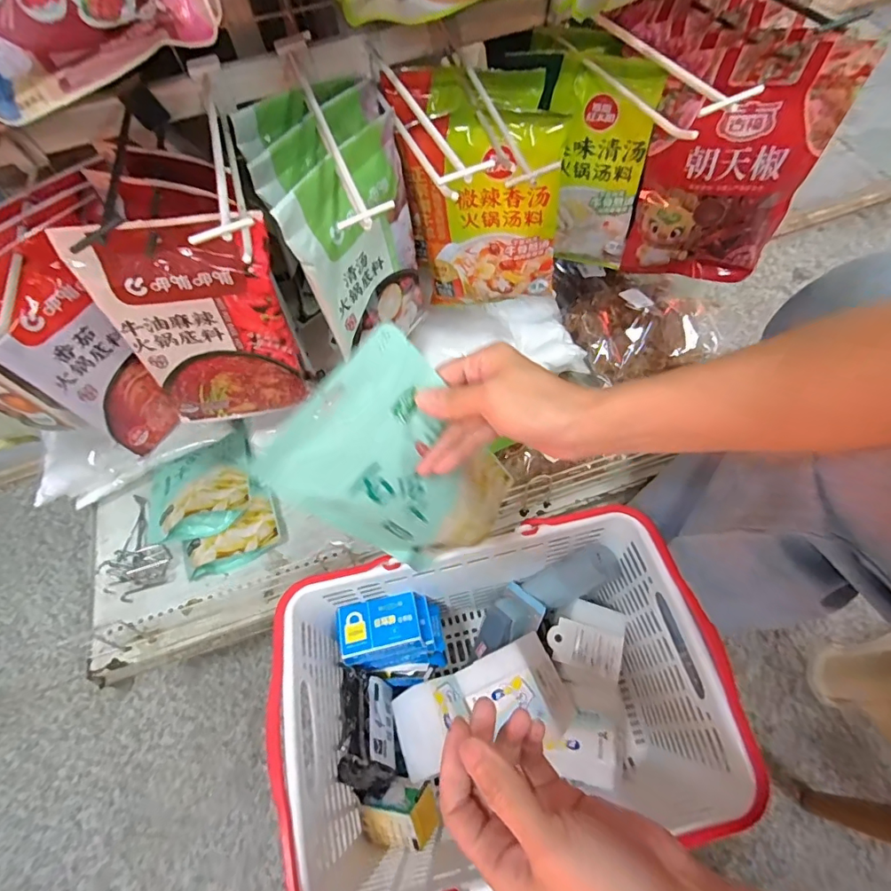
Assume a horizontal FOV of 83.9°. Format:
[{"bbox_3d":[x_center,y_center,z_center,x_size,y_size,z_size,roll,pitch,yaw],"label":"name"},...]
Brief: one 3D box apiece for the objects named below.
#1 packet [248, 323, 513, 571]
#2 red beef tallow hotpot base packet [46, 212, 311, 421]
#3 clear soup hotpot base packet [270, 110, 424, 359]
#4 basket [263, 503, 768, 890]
[{"bbox_3d":[-0.029,0.025,0.394,0.133,0.210,0.025,-47,43,-5],"label":"packet"},{"bbox_3d":[-0.221,-0.107,0.472,0.145,0.226,0.026,-9,60,0],"label":"red beef tallow hotpot base packet"},{"bbox_3d":[-0.080,-0.177,0.486,0.035,0.199,0.154,24,66,18],"label":"clear soup hotpot base packet"},{"bbox_3d":[0.052,0.298,0.609,0.448,0.231,0.319,-14,60,-2],"label":"basket"}]

